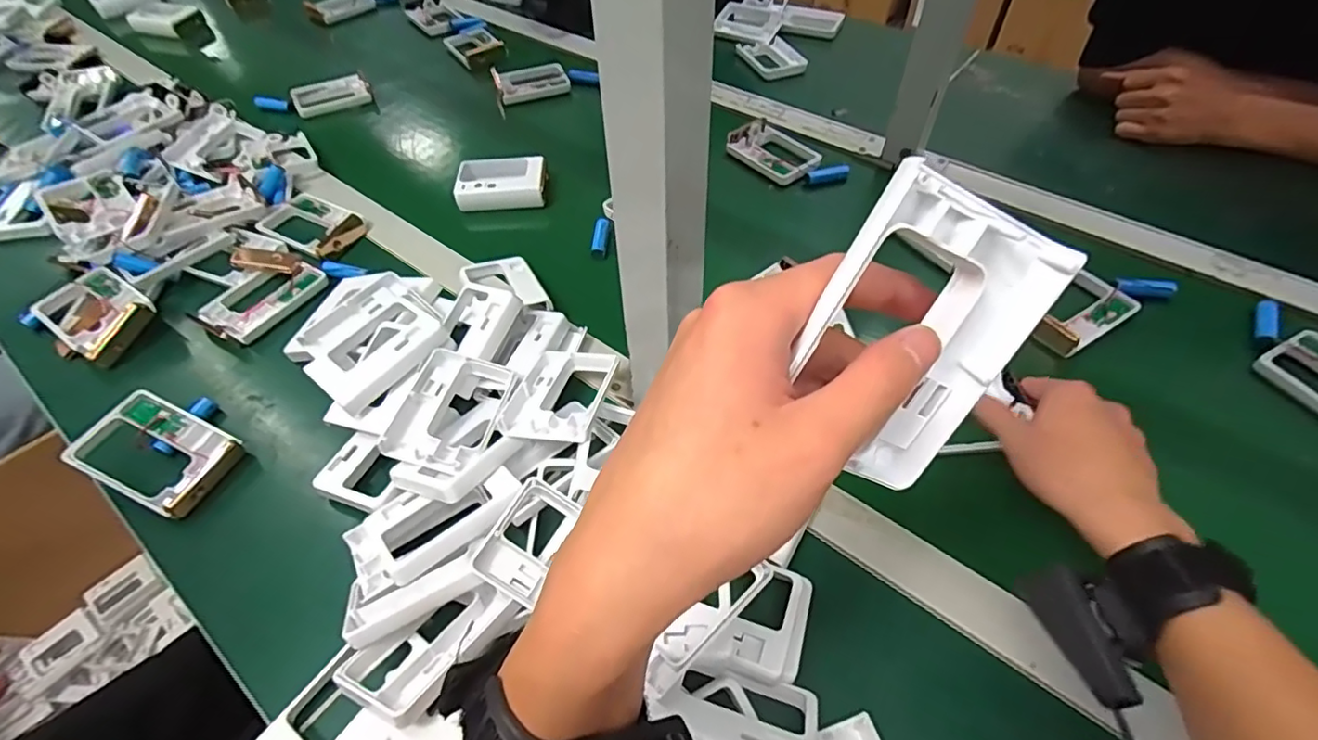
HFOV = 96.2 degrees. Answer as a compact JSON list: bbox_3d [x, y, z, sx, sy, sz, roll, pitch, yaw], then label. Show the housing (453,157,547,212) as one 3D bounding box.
[{"bbox_3d":[-0.174,-0.210,0.660,0.096,0.023,0.070,-4,53,0],"label":"housing"}]

